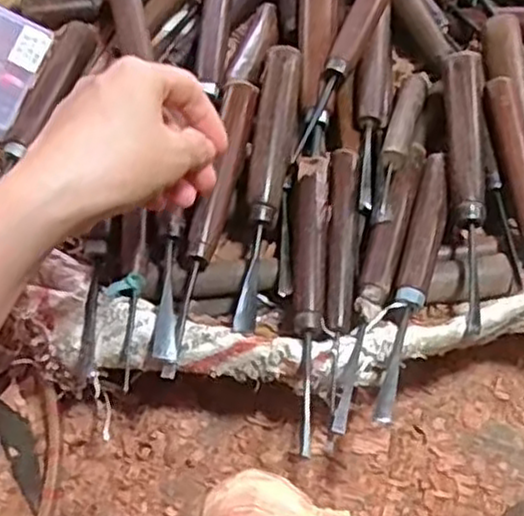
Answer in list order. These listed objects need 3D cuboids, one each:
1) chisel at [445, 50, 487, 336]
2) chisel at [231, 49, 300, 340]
[{"bbox_3d":[0.126,-0.045,0.438,0.025,0.029,0.185,3,62,1],"label":"chisel"},{"bbox_3d":[0.002,-0.044,0.430,0.020,0.013,0.175,7,77,5],"label":"chisel"}]

